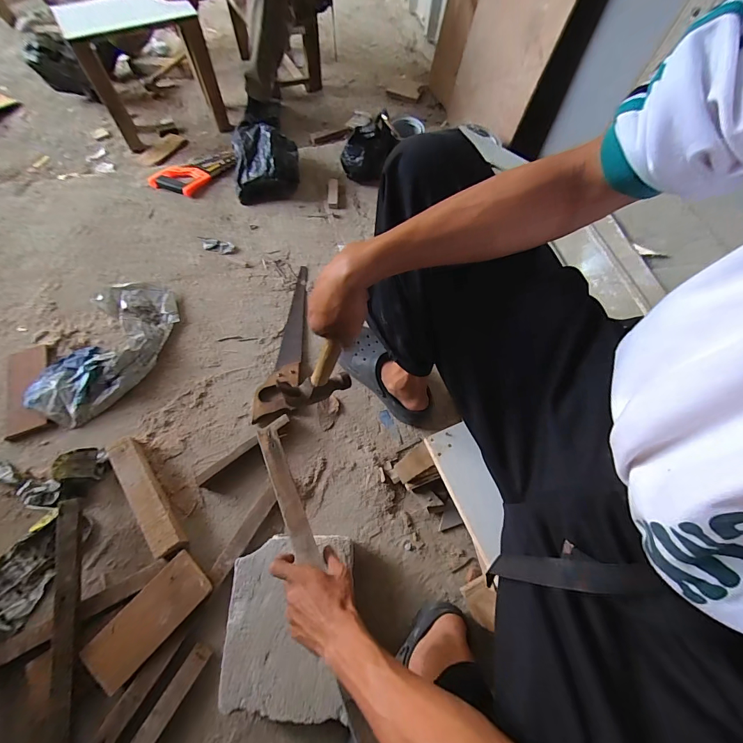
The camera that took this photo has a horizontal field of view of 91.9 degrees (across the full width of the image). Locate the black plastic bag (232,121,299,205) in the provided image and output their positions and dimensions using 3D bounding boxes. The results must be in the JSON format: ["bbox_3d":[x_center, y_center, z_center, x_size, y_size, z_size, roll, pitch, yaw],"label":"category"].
[{"bbox_3d":[-0.308,-0.597,1.036,0.181,0.154,0.159,-4,66,-4],"label":"black plastic bag"}]

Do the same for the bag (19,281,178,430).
[{"bbox_3d":[-0.588,-0.056,0.813,0.190,0.053,0.361,19,66,6],"label":"bag"}]

